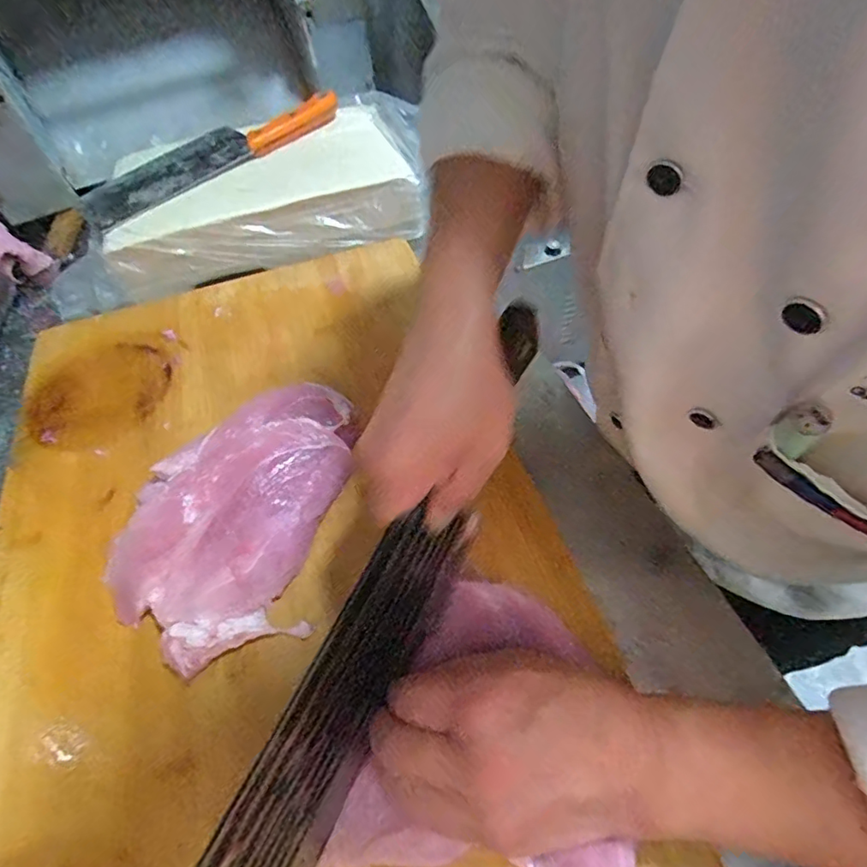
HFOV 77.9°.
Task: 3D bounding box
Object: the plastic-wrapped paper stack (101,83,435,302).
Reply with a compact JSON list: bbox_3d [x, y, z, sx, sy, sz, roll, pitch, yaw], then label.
[{"bbox_3d":[-0.168,-0.264,0.578,0.325,0.059,0.197,-12,53,-4],"label":"plastic-wrapped paper stack"}]

